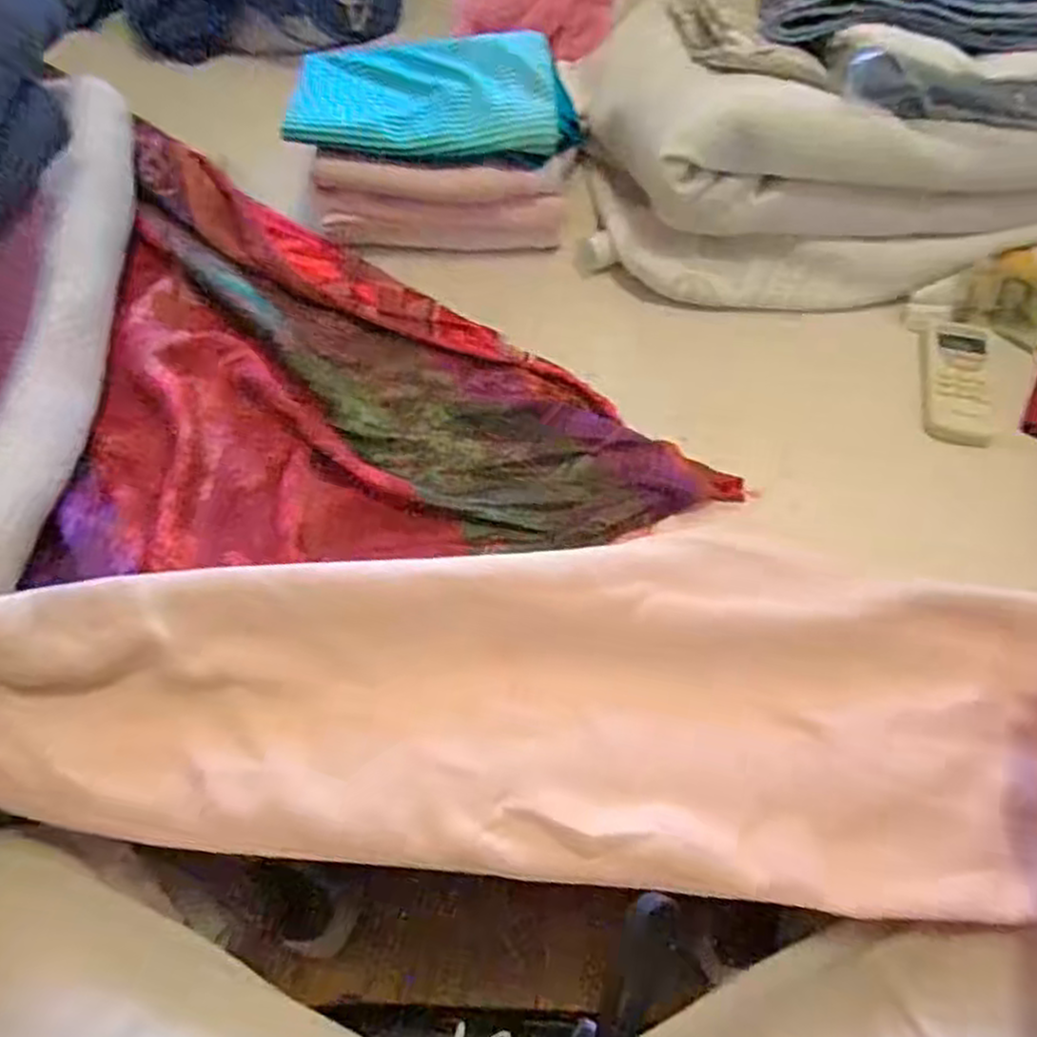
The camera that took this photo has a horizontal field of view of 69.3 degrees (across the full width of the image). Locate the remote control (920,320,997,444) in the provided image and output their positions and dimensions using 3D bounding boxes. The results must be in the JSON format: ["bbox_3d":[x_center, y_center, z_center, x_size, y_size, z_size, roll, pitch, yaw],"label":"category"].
[{"bbox_3d":[0.378,-0.121,0.643,0.058,0.020,0.121,18,63,8],"label":"remote control"}]

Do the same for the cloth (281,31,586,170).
[{"bbox_3d":[-0.074,-0.373,0.668,0.242,0.037,0.151,-4,62,-3],"label":"cloth"}]

